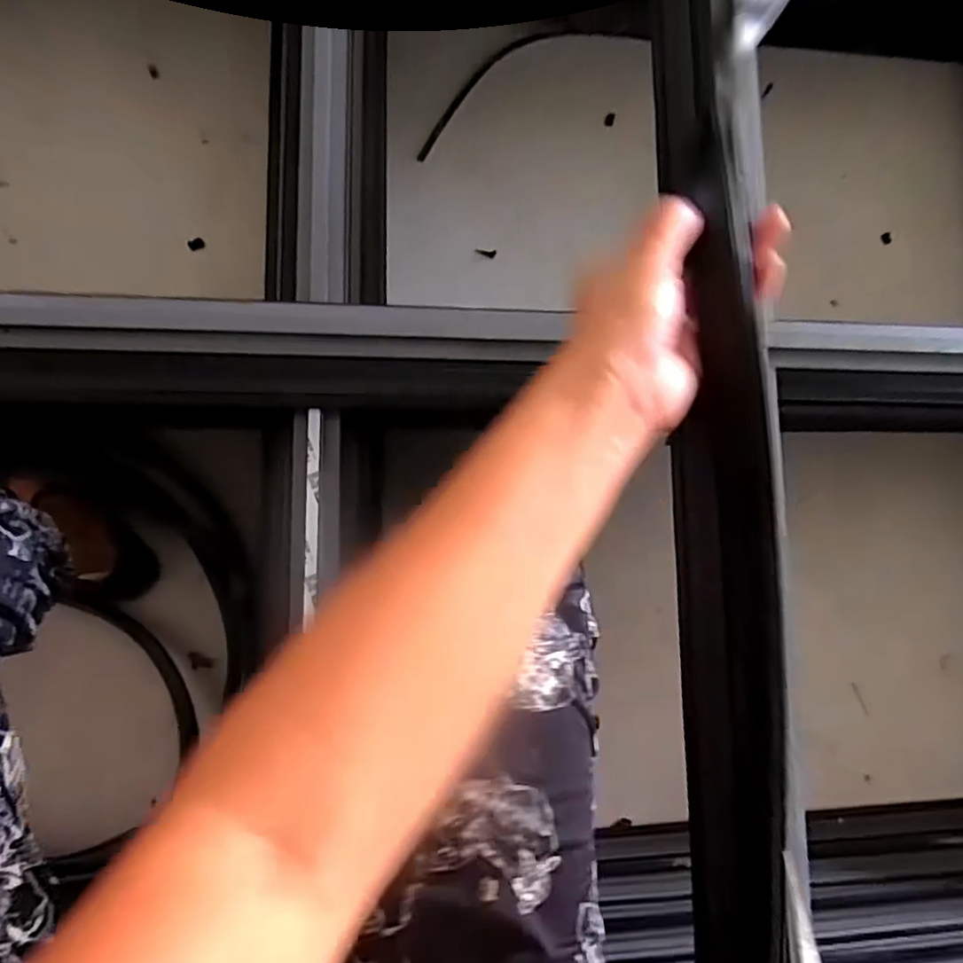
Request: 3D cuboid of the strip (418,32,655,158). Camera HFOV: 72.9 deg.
[{"bbox_3d":[0.061,-0.557,0.883,0.376,0.017,0.071,-33,90,-10],"label":"strip"}]

